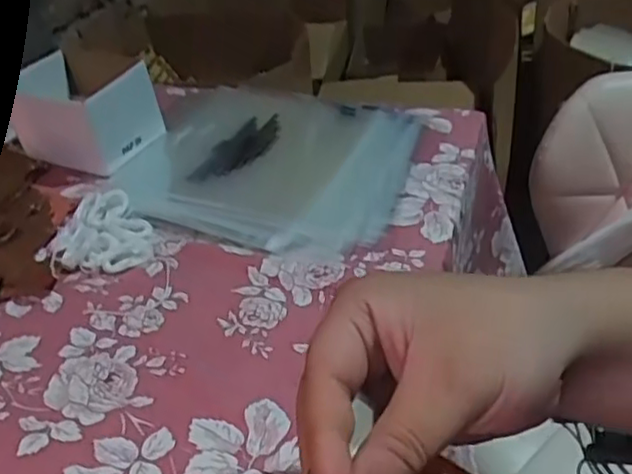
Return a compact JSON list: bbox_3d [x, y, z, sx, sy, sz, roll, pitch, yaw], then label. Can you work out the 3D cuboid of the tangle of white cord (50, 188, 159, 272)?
[{"bbox_3d":[-0.179,-0.003,0.541,0.074,0.018,0.095,-29,44,-27],"label":"tangle of white cord"}]

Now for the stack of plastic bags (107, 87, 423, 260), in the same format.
[{"bbox_3d":[-0.051,-0.076,0.612,0.261,0.032,0.225,11,41,20],"label":"stack of plastic bags"}]

